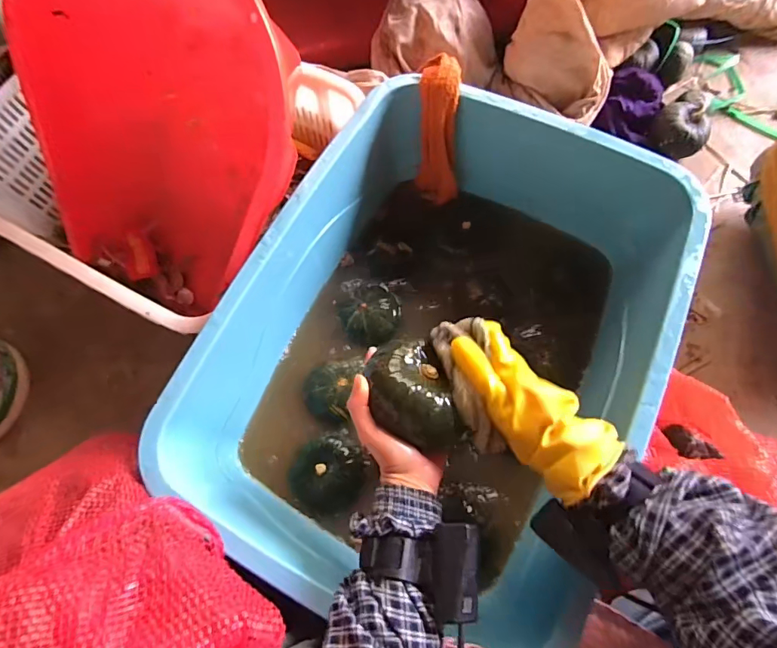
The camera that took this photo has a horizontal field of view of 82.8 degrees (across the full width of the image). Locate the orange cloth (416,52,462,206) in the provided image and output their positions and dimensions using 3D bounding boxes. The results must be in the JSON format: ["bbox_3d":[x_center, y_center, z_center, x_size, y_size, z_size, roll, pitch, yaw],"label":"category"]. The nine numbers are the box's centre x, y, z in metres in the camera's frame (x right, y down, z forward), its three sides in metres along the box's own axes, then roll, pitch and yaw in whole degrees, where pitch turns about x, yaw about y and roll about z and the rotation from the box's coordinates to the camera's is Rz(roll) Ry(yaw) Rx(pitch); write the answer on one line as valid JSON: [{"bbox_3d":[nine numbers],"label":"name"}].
[{"bbox_3d":[0.075,-0.268,0.642,0.057,0.204,0.052,-4,49,0],"label":"orange cloth"}]

